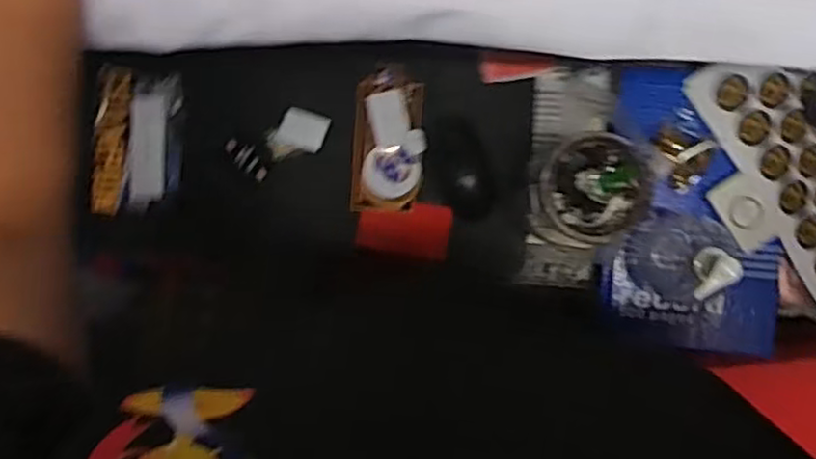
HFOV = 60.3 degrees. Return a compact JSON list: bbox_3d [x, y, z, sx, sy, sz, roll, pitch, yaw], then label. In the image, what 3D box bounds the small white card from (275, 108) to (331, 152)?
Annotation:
[{"bbox_3d":[-0.116,-0.110,0.780,0.053,0.004,0.044,17,82,3],"label":"small white card"}]

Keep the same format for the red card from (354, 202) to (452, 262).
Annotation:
[{"bbox_3d":[-0.004,-0.002,0.768,0.100,0.005,0.059,8,77,7],"label":"red card"}]

